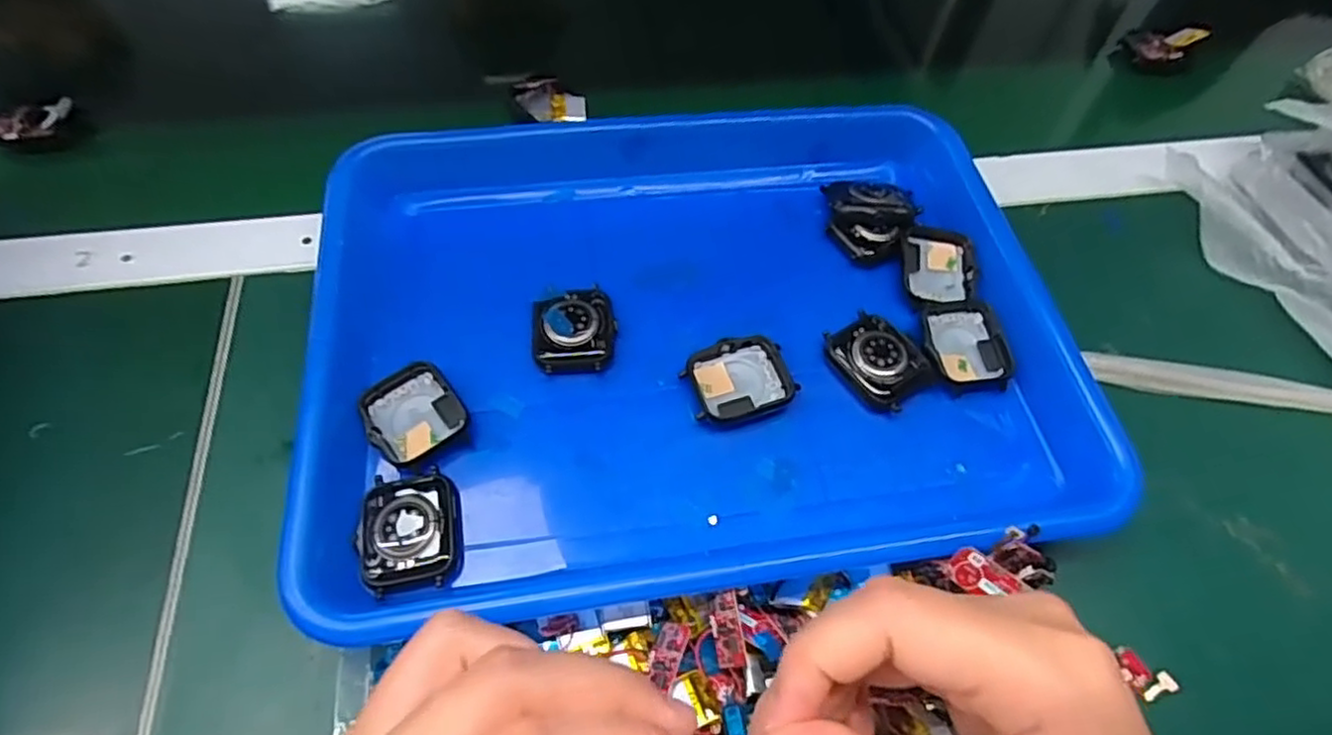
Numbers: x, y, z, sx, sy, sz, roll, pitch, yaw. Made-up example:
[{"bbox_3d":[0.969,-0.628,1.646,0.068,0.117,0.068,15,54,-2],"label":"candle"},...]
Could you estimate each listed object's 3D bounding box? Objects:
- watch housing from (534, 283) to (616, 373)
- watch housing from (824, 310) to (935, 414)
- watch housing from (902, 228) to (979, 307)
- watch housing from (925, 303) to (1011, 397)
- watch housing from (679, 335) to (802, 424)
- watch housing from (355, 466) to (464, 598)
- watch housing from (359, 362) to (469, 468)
[{"bbox_3d":[-0.042,-0.016,0.310,0.037,0.013,0.040,-5,59,-5],"label":"watch housing"},{"bbox_3d":[0.098,-0.004,0.310,0.039,0.012,0.044,-25,62,-17],"label":"watch housing"},{"bbox_3d":[0.136,-0.049,0.341,0.037,0.012,0.044,4,58,0],"label":"watch housing"},{"bbox_3d":[0.139,-0.011,0.317,0.038,0.008,0.043,-7,59,-6],"label":"watch housing"},{"bbox_3d":[0.033,0.005,0.302,0.044,0.009,0.035,-14,60,-11],"label":"watch housing"},{"bbox_3d":[-0.098,0.061,0.260,0.037,0.008,0.044,-9,59,-8],"label":"watch housing"},{"bbox_3d":[-0.107,0.018,0.286,0.037,0.006,0.040,-36,66,-22],"label":"watch housing"}]

